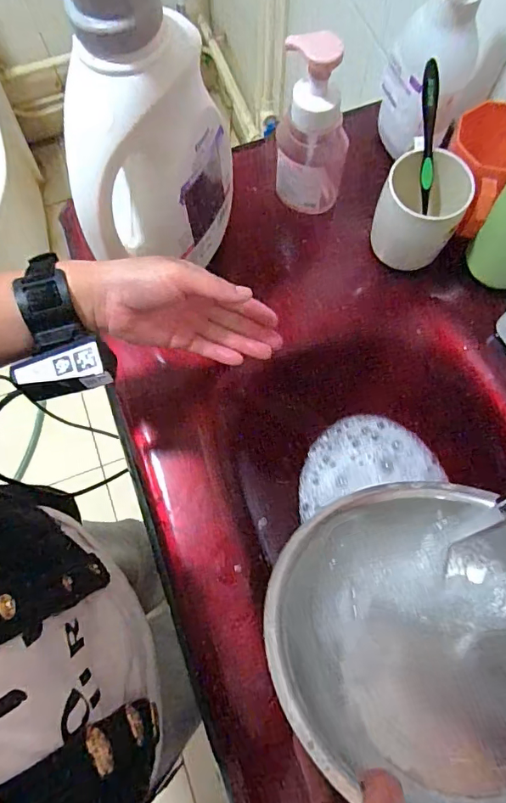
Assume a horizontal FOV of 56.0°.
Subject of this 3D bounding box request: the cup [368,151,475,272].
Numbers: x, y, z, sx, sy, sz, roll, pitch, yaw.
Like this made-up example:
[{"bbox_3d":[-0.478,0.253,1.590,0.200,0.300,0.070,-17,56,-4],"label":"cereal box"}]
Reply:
[{"bbox_3d":[0.174,-0.202,0.501,0.077,0.104,0.077,0,73,1],"label":"cup"}]

